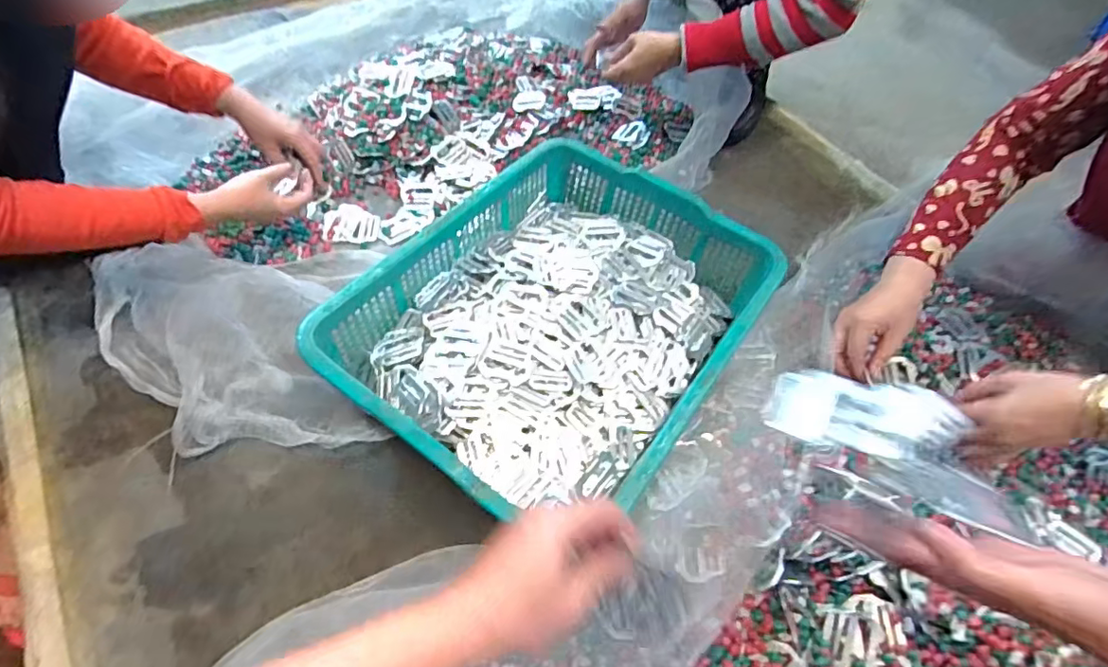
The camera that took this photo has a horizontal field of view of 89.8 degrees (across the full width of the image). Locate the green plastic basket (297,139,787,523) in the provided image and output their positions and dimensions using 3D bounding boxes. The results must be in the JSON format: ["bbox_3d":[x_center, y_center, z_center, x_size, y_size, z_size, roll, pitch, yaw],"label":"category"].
[{"bbox_3d":[0.012,-0.017,0.667,0.374,0.120,0.471,30,58,18],"label":"green plastic basket"}]

